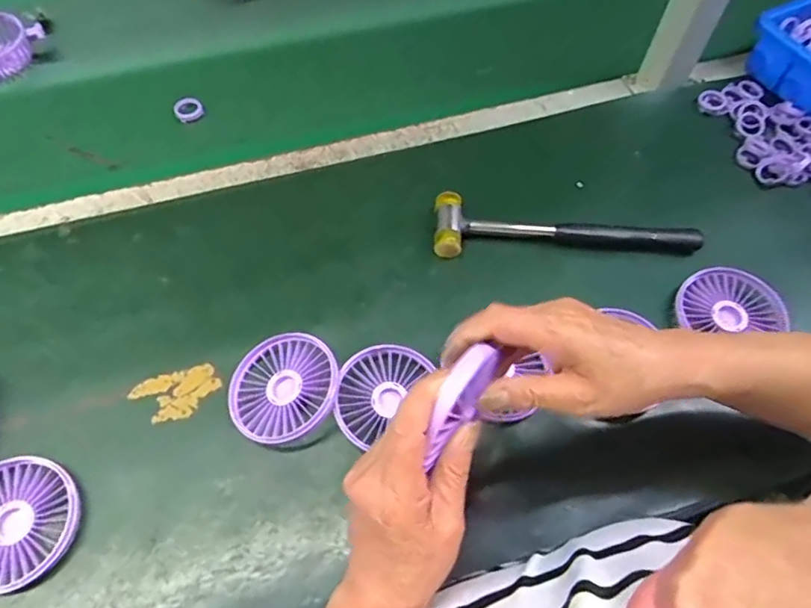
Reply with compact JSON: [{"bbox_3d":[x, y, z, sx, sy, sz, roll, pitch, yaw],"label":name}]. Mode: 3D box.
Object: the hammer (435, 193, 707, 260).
[{"bbox_3d":[0.149,-0.063,0.538,0.243,0.025,0.059,4,60,0],"label":"hammer"}]

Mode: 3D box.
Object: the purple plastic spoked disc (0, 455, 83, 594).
[{"bbox_3d":[-0.278,0.154,0.409,0.083,0.012,0.087,1,60,-2],"label":"purple plastic spoked disc"}]

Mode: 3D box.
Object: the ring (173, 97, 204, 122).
[{"bbox_3d":[-0.232,-0.208,0.619,0.030,0.005,0.030,0,76,-1],"label":"ring"}]

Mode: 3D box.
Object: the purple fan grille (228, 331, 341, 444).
[{"bbox_3d":[-0.096,0.063,0.452,0.088,0.006,0.085,-8,59,14],"label":"purple fan grille"}]

